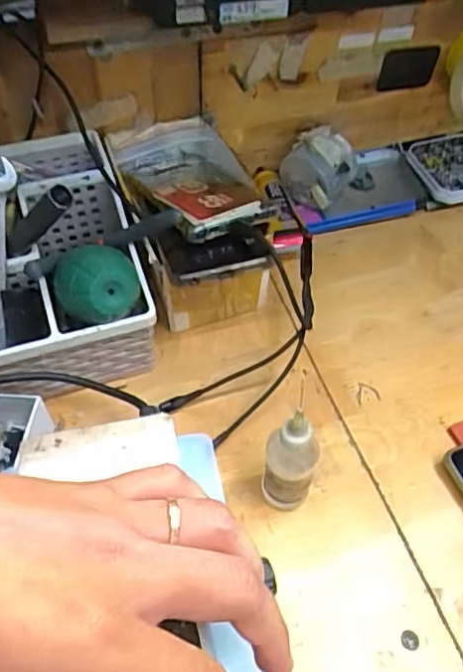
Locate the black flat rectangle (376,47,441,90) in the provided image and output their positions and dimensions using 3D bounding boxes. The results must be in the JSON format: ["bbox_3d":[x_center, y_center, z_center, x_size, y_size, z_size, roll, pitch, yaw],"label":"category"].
[{"bbox_3d":[0.175,-0.264,0.568,0.058,0.042,0.006,-12,53,-10],"label":"black flat rectangle"}]

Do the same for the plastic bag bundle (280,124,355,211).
[{"bbox_3d":[0.086,-0.168,0.586,0.060,0.072,0.052,33,59,22],"label":"plastic bag bundle"}]

